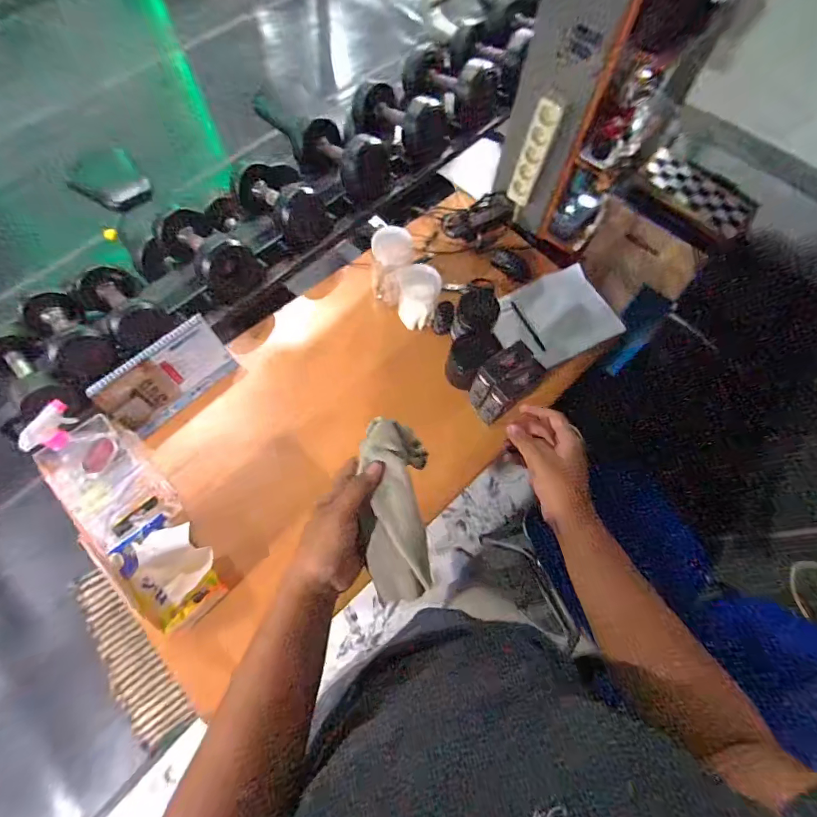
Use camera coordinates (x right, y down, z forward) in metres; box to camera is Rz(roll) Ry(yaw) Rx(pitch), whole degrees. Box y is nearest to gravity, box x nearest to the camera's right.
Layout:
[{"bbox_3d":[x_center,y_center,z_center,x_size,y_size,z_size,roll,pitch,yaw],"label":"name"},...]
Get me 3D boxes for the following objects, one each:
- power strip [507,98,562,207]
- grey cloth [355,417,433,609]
[{"bbox_3d":[0.305,-0.621,1.039,0.058,0.250,0.032,20,67,6],"label":"power strip"},{"bbox_3d":[-0.012,0.105,0.441,0.066,0.041,0.184,-3,81,-5],"label":"grey cloth"}]

